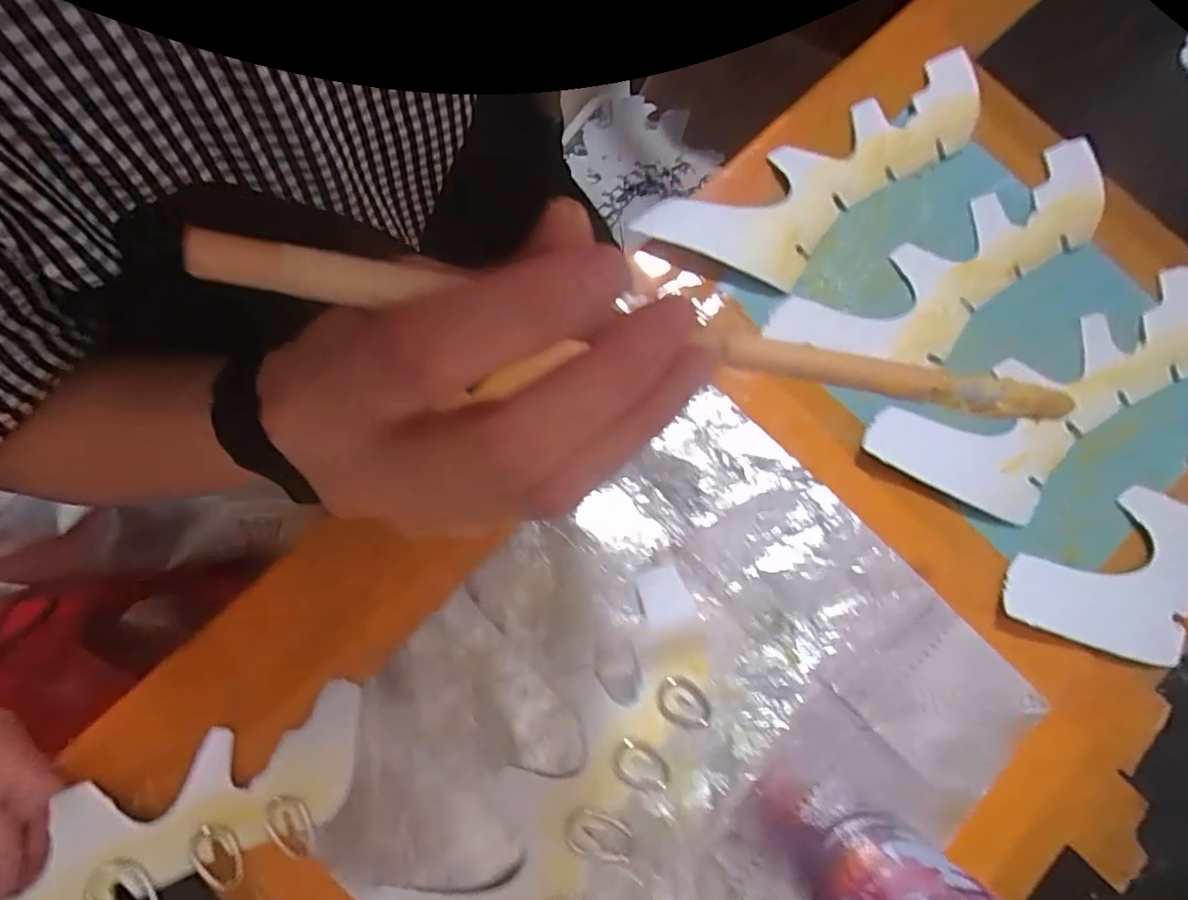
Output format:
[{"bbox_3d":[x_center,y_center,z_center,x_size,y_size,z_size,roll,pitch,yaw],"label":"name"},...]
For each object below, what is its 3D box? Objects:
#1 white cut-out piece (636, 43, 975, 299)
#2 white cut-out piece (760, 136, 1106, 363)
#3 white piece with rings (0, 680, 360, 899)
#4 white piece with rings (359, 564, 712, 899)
[{"bbox_3d":[0.128,-0.146,0.332,0.205,0.013,0.068,-30,80,-7],"label":"white cut-out piece"},{"bbox_3d":[0.192,-0.093,0.329,0.193,0.012,0.063,-31,74,0],"label":"white cut-out piece"},{"bbox_3d":[-0.195,0.168,0.250,0.198,0.032,0.075,-19,79,-24],"label":"white piece with rings"},{"bbox_3d":[-0.009,0.160,0.273,0.082,0.009,0.210,41,80,7],"label":"white piece with rings"}]

